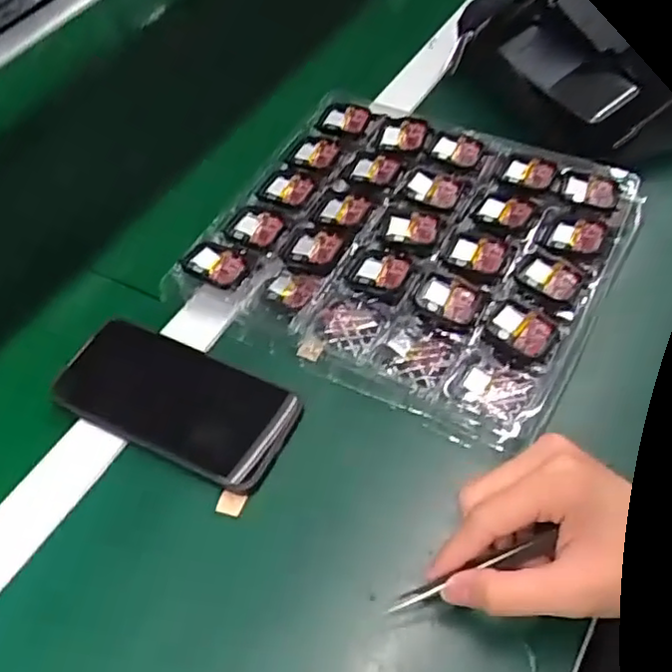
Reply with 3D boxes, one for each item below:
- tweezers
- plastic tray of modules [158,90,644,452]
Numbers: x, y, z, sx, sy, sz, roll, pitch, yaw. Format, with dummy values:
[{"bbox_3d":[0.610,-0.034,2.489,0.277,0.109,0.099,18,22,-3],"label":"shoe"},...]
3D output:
[{"bbox_3d":[0.072,0.126,0.376,0.095,0.009,0.009,-23,54,0],"label":"tweezers"},{"bbox_3d":[0.056,-0.072,0.530,0.279,0.029,0.248,23,58,20],"label":"plastic tray of modules"}]

